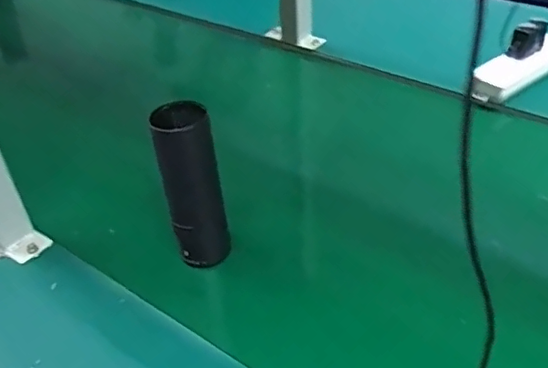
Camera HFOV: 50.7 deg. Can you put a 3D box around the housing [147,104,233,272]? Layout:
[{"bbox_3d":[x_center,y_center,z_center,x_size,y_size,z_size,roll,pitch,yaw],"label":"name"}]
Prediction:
[{"bbox_3d":[-0.074,0.009,0.535,0.050,0.162,0.055,-2,39,2],"label":"housing"}]

